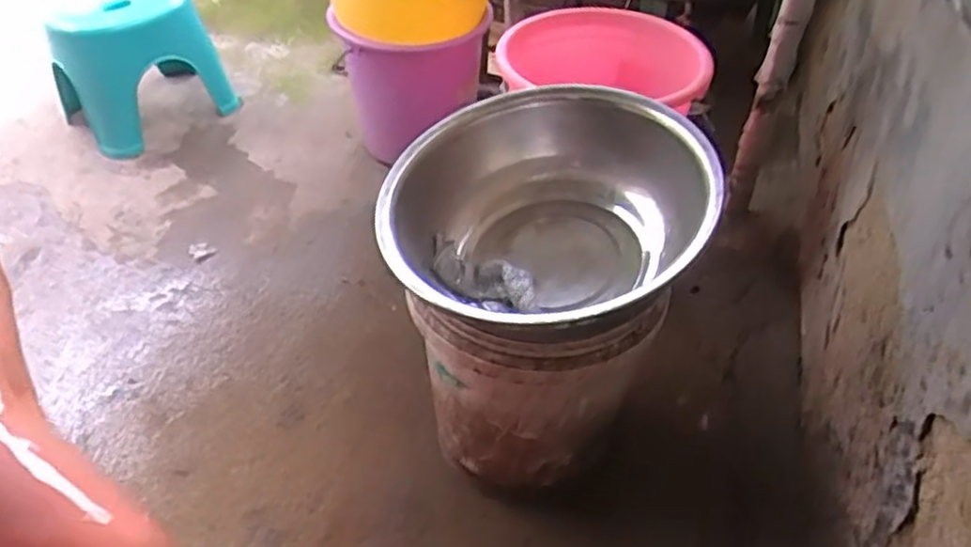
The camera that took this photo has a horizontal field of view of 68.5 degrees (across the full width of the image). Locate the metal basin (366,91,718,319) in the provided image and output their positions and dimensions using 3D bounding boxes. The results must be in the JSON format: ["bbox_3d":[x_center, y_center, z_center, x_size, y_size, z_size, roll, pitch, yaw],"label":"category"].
[{"bbox_3d":[0.063,-0.049,0.834,0.353,0.187,0.351,0,44,0],"label":"metal basin"}]

